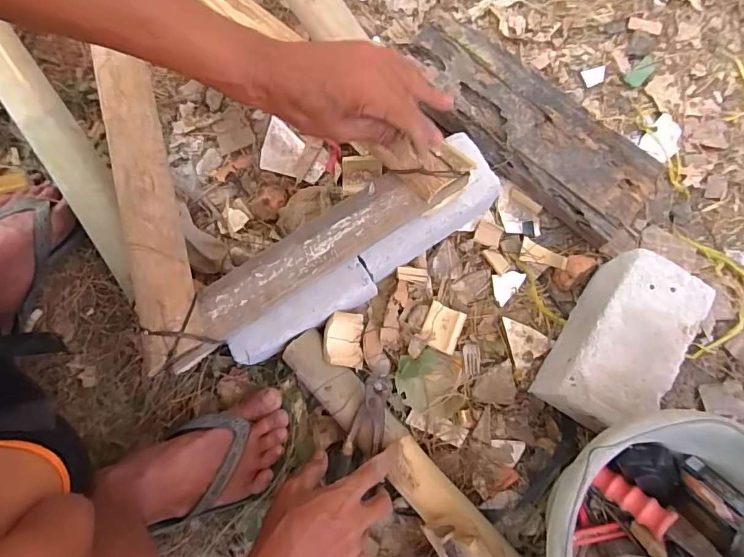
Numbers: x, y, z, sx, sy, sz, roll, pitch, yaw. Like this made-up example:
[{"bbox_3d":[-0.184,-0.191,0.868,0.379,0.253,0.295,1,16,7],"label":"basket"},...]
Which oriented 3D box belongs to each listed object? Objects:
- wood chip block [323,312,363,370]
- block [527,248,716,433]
[{"bbox_3d":[-0.034,0.075,0.560,0.017,0.058,0.065,-25,66,39],"label":"wood chip block"},{"bbox_3d":[0.282,0.077,0.543,0.109,0.102,0.206,35,82,5],"label":"block"}]

